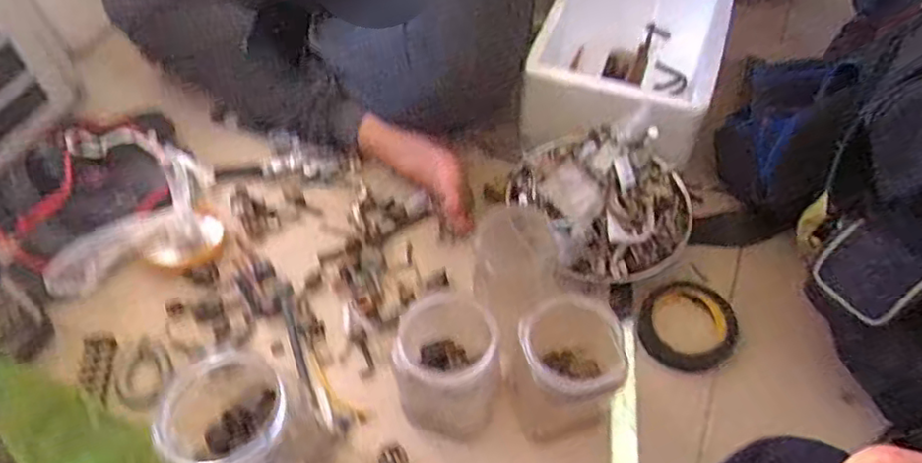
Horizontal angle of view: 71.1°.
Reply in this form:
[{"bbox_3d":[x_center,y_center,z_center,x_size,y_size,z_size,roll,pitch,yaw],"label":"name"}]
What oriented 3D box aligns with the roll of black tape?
[{"bbox_3d":[0.259,0.103,0.715,0.117,0.028,0.099,-25,58,-17],"label":"roll of black tape"}]

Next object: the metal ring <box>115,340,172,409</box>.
[{"bbox_3d":[-0.350,0.156,0.709,0.058,0.004,0.070,12,55,9],"label":"metal ring"}]

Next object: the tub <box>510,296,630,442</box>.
[{"bbox_3d":[0.103,0.132,0.641,0.104,0.129,0.117,6,54,4],"label":"tub"}]

